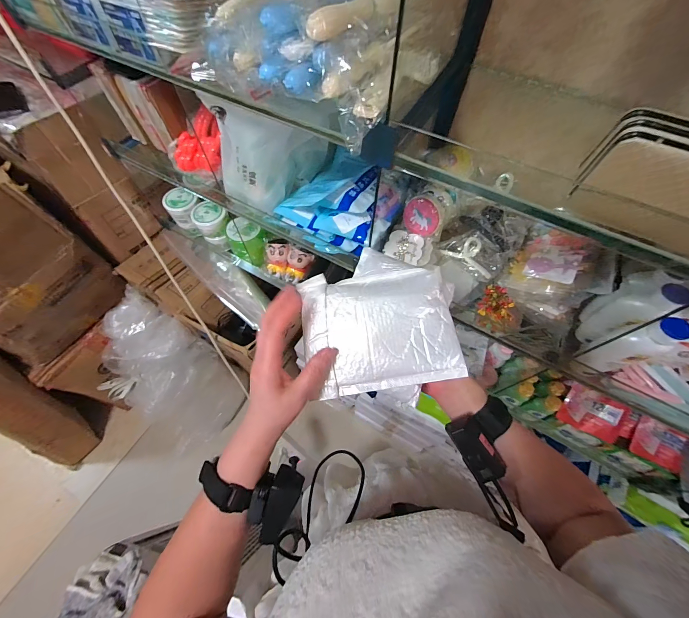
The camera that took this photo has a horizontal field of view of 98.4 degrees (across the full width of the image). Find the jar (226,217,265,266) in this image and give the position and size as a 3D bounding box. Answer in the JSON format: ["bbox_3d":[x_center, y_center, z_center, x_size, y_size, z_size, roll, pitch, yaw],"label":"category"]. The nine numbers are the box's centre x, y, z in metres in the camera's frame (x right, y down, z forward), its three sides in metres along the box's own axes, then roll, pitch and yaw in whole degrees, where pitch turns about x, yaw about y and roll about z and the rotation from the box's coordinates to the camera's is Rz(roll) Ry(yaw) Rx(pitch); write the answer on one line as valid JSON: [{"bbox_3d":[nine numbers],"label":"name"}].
[{"bbox_3d":[-0.268,-0.188,0.821,0.109,0.101,0.078,23,64,11],"label":"jar"}]

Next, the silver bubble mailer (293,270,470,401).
[{"bbox_3d":[0.039,0.022,0.333,0.164,0.020,0.131,-10,83,1],"label":"silver bubble mailer"}]

